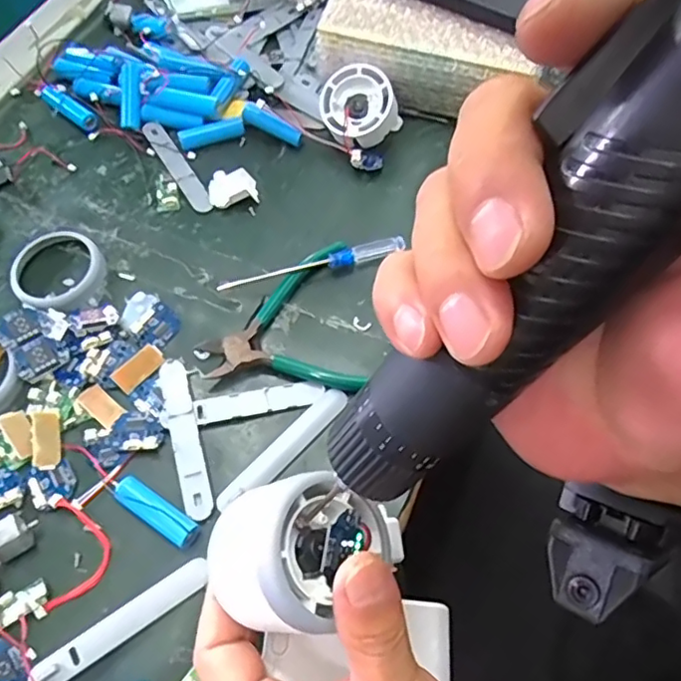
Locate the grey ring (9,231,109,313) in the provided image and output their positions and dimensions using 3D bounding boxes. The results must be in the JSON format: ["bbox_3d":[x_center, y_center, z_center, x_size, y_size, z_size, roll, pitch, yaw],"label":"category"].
[{"bbox_3d":[-0.184,-0.045,0.391,0.056,0.012,0.057,1,63,-1],"label":"grey ring"}]

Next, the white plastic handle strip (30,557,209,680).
[{"bbox_3d":[-0.106,0.138,0.295,0.089,0.007,0.015,-31,68,-16],"label":"white plastic handle strip"}]

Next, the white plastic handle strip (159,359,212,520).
[{"bbox_3d":[-0.090,0.054,0.340,0.018,0.004,0.096,-15,64,-9],"label":"white plastic handle strip"}]

